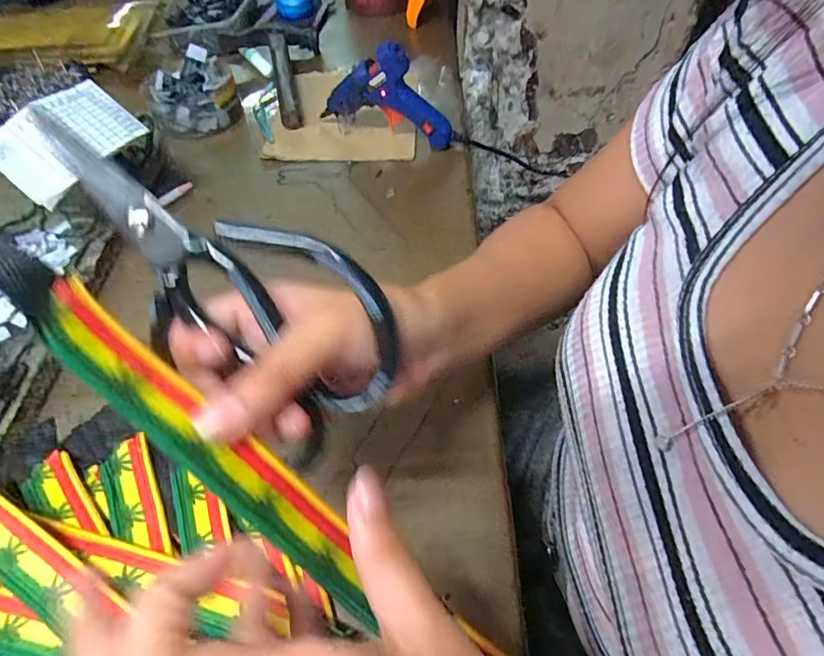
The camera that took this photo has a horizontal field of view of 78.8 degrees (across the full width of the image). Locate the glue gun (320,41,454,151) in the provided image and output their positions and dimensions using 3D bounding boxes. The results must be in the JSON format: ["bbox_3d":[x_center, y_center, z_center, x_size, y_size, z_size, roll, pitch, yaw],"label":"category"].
[{"bbox_3d":[-0.028,-0.230,0.495,0.132,0.100,0.033,8,55,9],"label":"glue gun"}]

